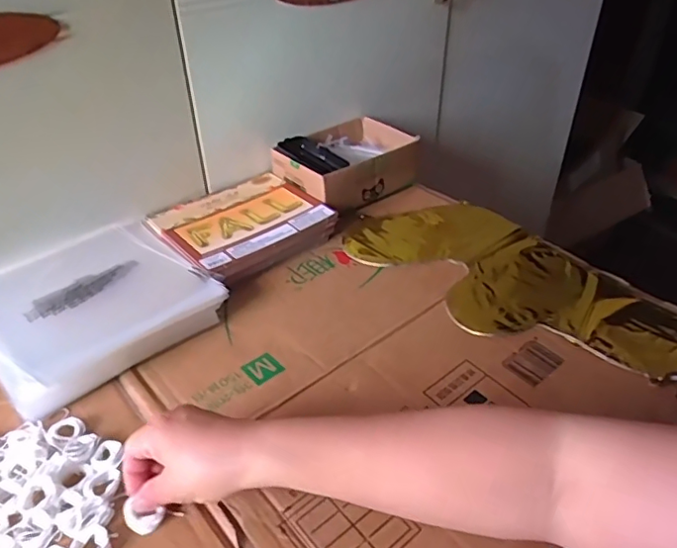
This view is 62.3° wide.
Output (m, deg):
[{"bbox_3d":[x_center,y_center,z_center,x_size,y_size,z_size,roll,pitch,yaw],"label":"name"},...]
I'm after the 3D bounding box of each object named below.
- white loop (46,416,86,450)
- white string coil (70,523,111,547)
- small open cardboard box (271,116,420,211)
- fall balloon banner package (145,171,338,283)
[{"bbox_3d":[-0.241,0.137,0.492,0.030,0.004,0.031,19,41,24],"label":"white loop"},{"bbox_3d":[-0.181,0.198,0.408,0.029,0.005,0.026,27,45,31],"label":"white string coil"},{"bbox_3d":[0.012,-0.165,0.833,0.196,0.066,0.135,-29,46,-32],"label":"small open cardboard box"},{"bbox_3d":[-0.126,-0.064,0.737,0.195,0.034,0.175,-29,46,-32],"label":"fall balloon banner package"}]

